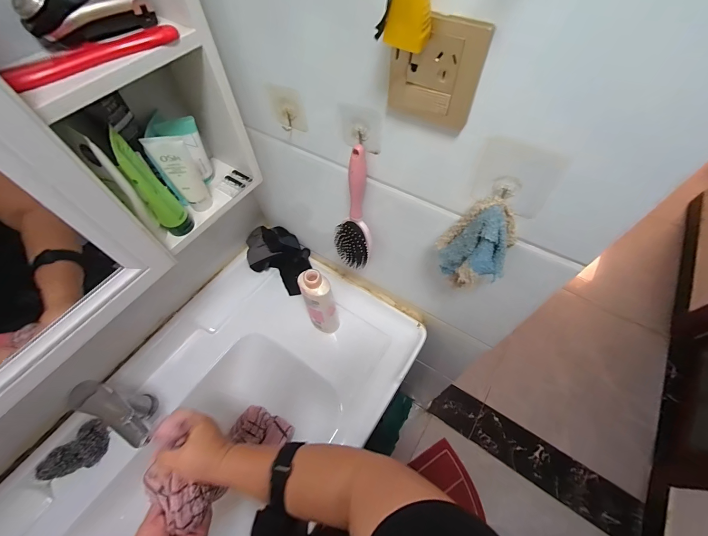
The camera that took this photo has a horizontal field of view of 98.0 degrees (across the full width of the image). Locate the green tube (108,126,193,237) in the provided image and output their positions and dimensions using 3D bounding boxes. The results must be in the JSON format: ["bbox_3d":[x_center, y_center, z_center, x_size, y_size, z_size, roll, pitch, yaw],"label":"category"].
[{"bbox_3d":[-0.266,-0.104,0.401,0.036,0.147,0.066,-38,65,-20],"label":"green tube"}]

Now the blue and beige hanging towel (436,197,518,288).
[{"bbox_3d":[0.150,-0.026,0.384,0.082,0.114,0.058,25,62,16],"label":"blue and beige hanging towel"}]

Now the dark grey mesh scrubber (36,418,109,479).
[{"bbox_3d":[-0.486,0.326,0.546,0.065,0.035,0.098,48,58,-12],"label":"dark grey mesh scrubber"}]

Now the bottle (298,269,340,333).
[{"bbox_3d":[-0.066,0.072,0.606,0.052,0.186,0.054,-1,58,1],"label":"bottle"}]

